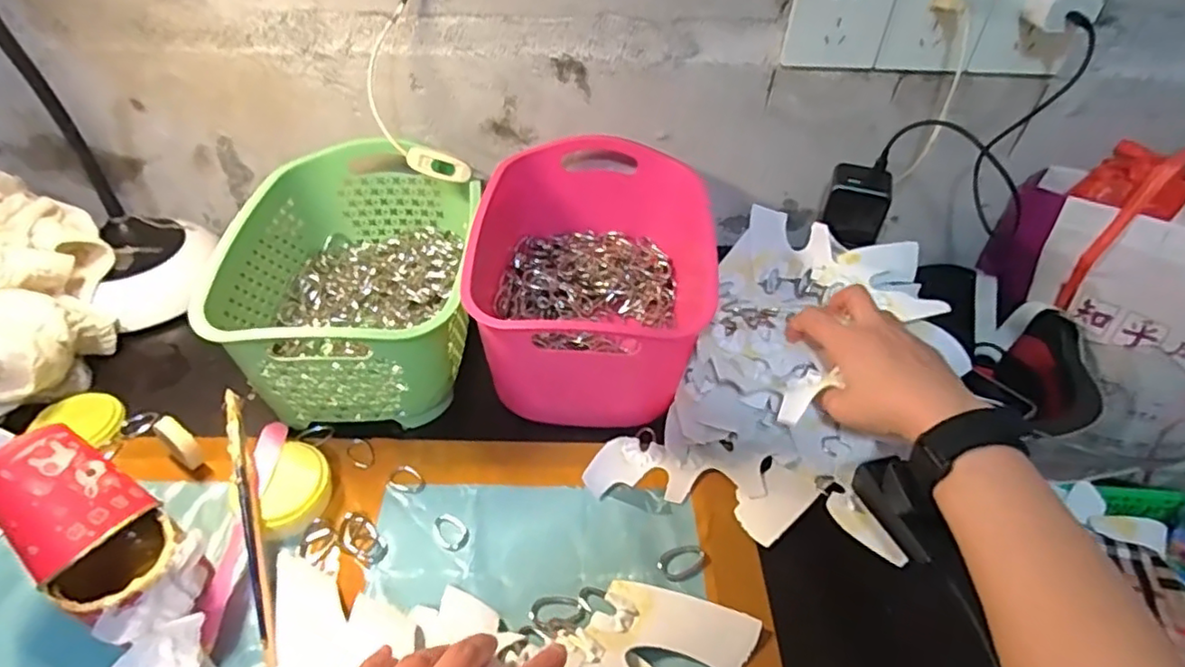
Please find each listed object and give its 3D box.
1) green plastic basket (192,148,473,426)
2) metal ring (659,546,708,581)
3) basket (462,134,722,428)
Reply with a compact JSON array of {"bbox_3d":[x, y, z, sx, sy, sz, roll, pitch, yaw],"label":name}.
[{"bbox_3d":[-0.202,-0.049,0.566,0.192,0.122,0.258,0,44,-2],"label":"green plastic basket"},{"bbox_3d":[0.066,0.164,0.458,0.035,0.004,0.022,-18,47,-20],"label":"metal ring"},{"bbox_3d":[0.000,-0.052,0.582,0.202,0.128,0.257,7,44,5],"label":"basket"}]

